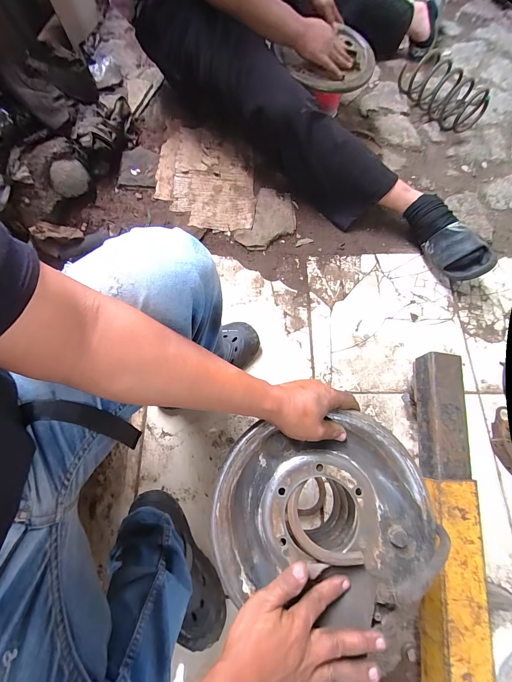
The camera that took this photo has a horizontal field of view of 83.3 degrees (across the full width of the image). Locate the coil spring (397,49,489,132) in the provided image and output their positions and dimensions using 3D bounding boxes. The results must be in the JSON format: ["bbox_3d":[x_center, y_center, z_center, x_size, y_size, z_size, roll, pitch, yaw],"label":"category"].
[{"bbox_3d":[0.604,-0.826,0.946,0.122,0.100,0.313,-25,72,-7],"label":"coil spring"}]

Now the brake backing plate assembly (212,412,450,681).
[{"bbox_3d":[0.082,0.223,0.351,0.262,0.050,0.263,-1,71,1],"label":"brake backing plate assembly"}]

